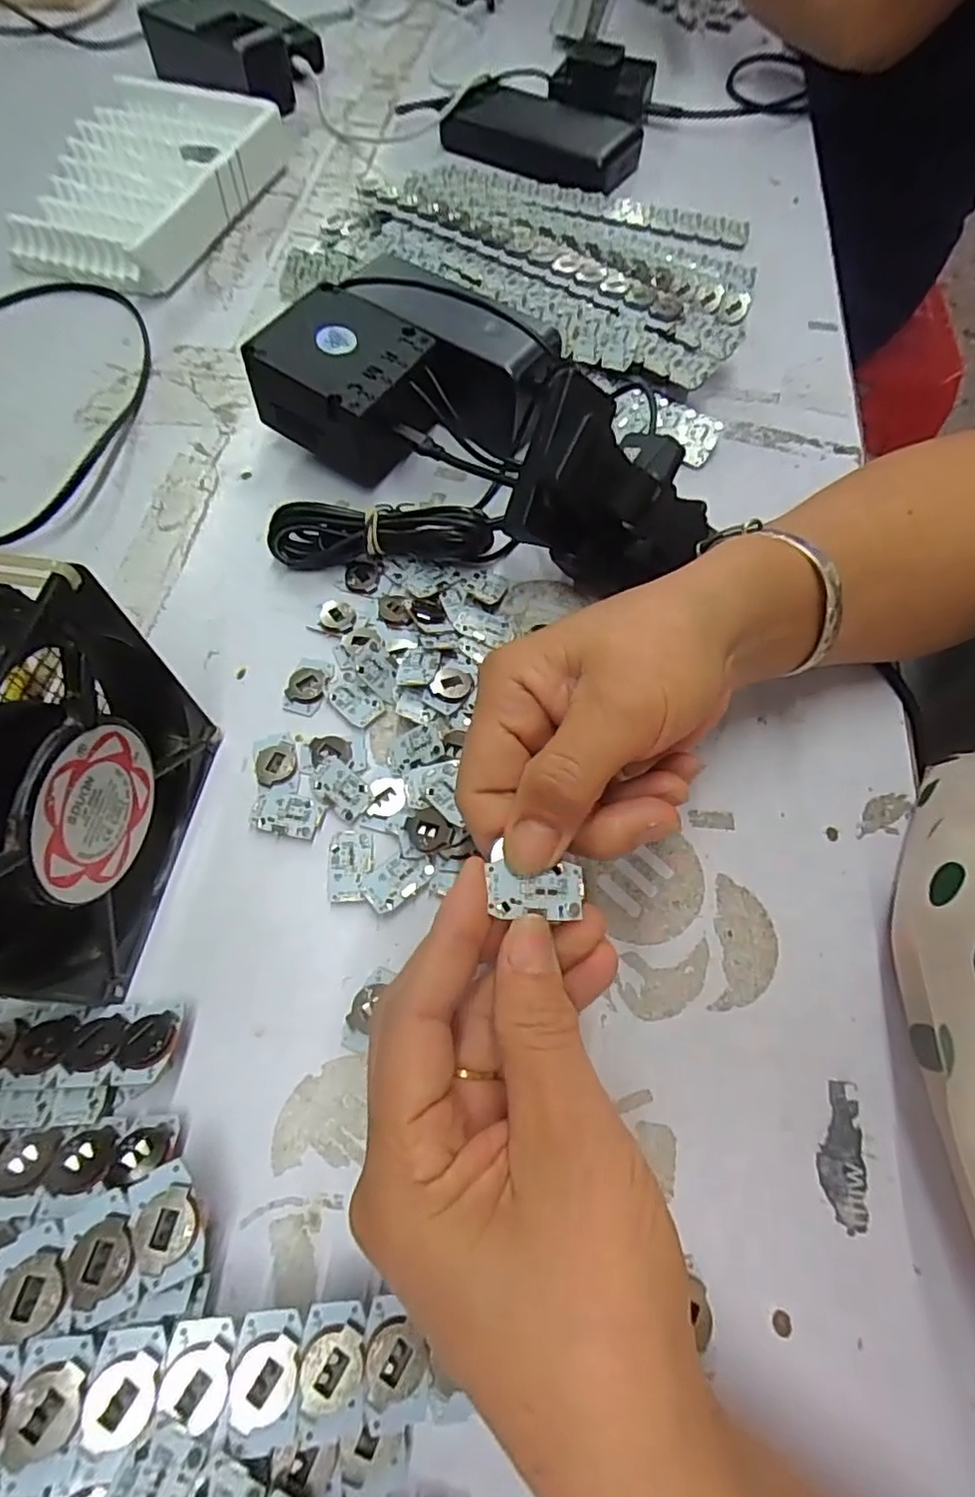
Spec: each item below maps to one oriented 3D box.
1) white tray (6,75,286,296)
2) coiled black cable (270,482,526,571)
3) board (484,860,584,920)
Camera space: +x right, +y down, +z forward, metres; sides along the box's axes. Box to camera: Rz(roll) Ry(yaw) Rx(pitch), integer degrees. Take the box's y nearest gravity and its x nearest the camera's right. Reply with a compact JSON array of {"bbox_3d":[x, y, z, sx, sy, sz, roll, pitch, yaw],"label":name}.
[{"bbox_3d":[-0.261,-0.432,0.475,0.148,0.037,0.224,14,65,5],"label":"white tray"},{"bbox_3d":[-0.050,-0.109,0.320,0.120,0.038,0.024,0,64,-1],"label":"coiled black cable"},{"bbox_3d":[0.014,0.042,0.186,0.028,0.004,0.016,2,64,-4],"label":"board"}]

